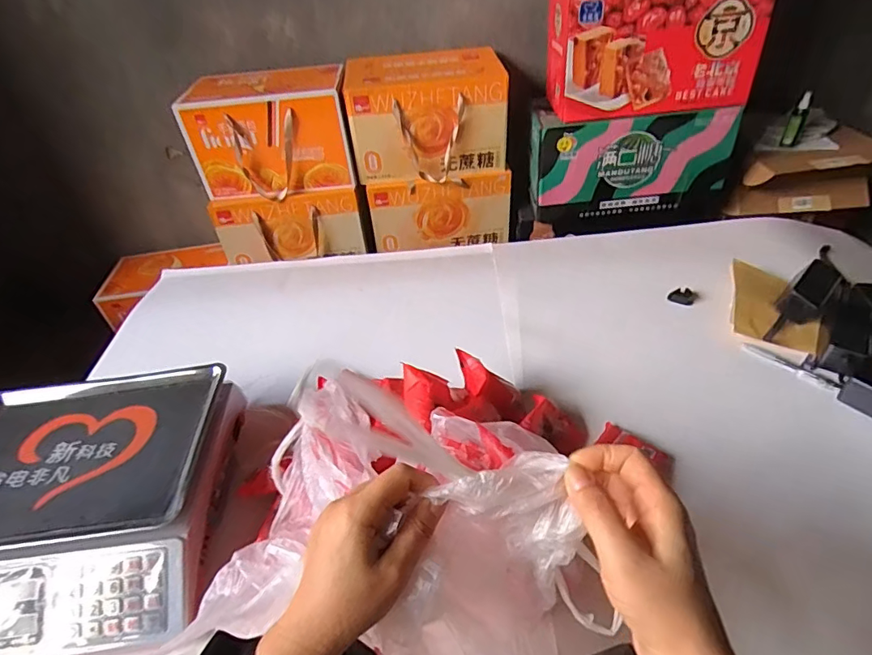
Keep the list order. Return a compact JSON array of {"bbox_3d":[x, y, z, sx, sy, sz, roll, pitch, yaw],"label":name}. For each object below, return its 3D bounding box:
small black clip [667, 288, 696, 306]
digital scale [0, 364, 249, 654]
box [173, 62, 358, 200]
[{"bbox_3d":[0.444,-0.057,0.888,0.043,0.019,0.024,18,46,27],"label":"small black clip"},{"bbox_3d":[-0.441,0.210,0.612,0.334,0.099,0.317,-8,40,-2],"label":"digital scale"},{"bbox_3d":[-0.449,-0.522,1.327,0.409,0.236,0.267,-13,40,-7],"label":"box"}]

